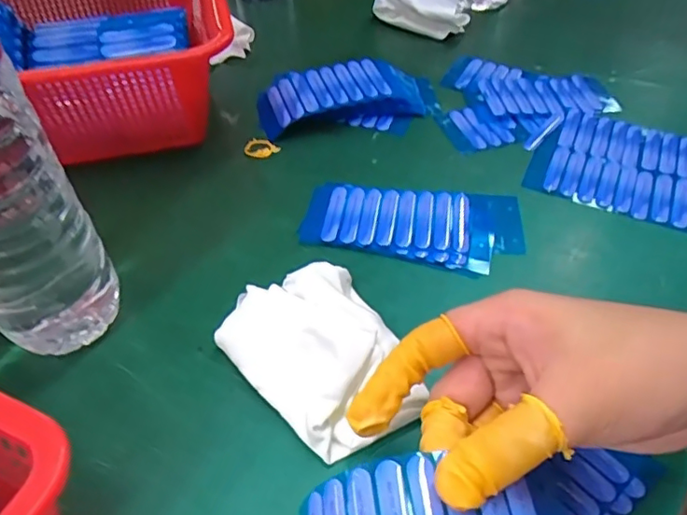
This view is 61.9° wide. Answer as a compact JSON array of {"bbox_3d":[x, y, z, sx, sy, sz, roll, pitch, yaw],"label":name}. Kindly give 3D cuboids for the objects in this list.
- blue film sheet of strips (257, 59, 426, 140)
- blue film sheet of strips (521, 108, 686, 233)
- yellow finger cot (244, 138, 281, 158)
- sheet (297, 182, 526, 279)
[{"bbox_3d":[-0.001,-0.128,0.454,0.130,0.026,0.055,-10,48,-8],"label":"blue film sheet of strips"},{"bbox_3d":[0.200,-0.067,0.409,0.116,0.004,0.107,20,51,18],"label":"blue film sheet of strips"},{"bbox_3d":[-0.061,-0.081,0.429,0.023,0.006,0.017,18,50,16],"label":"yellow finger cot"},{"bbox_3d":[0.043,-0.023,0.371,0.137,0.008,0.070,6,48,6],"label":"sheet"}]

